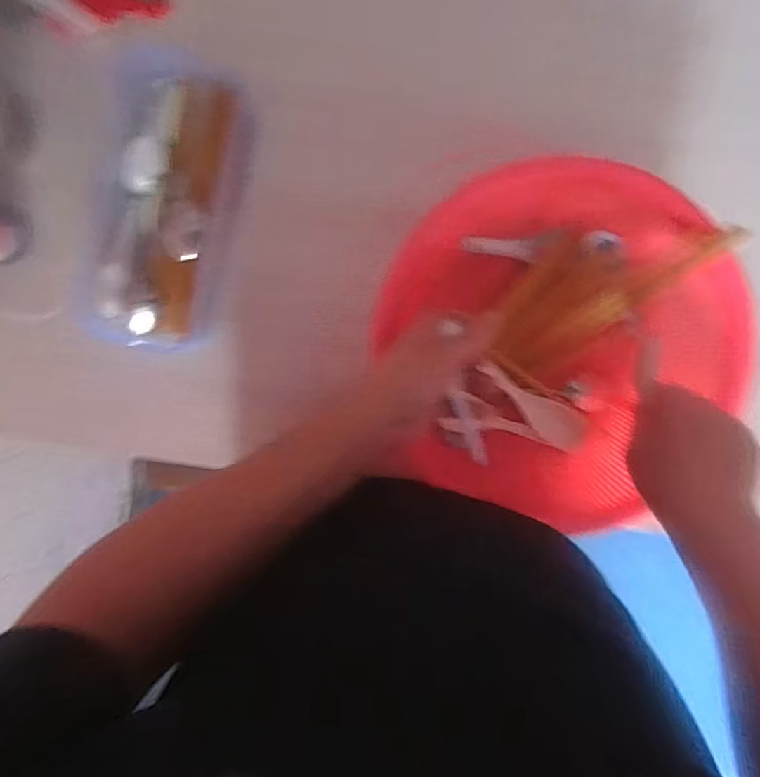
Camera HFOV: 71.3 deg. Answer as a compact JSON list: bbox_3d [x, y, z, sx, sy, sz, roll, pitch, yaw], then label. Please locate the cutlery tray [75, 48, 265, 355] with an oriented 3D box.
[{"bbox_3d":[-0.216,-0.190,0.550,0.135,0.049,0.300,14,94,0],"label":"cutlery tray"}]

